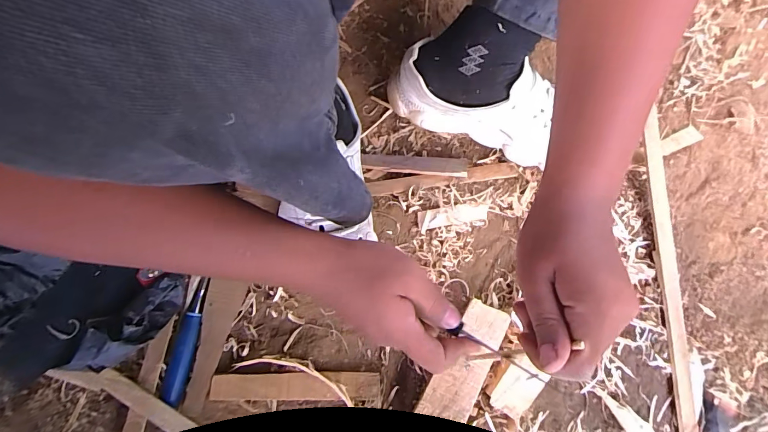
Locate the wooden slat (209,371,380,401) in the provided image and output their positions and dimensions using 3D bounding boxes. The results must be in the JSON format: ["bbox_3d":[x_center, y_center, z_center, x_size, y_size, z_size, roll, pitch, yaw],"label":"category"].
[{"bbox_3d":[-0.104,0.199,0.452,0.193,0.012,0.030,-1,74,-1],"label":"wooden slat"}]

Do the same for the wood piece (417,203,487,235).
[{"bbox_3d":[0.087,0.000,0.488,0.086,0.011,0.025,-9,74,-4],"label":"wood piece"}]

